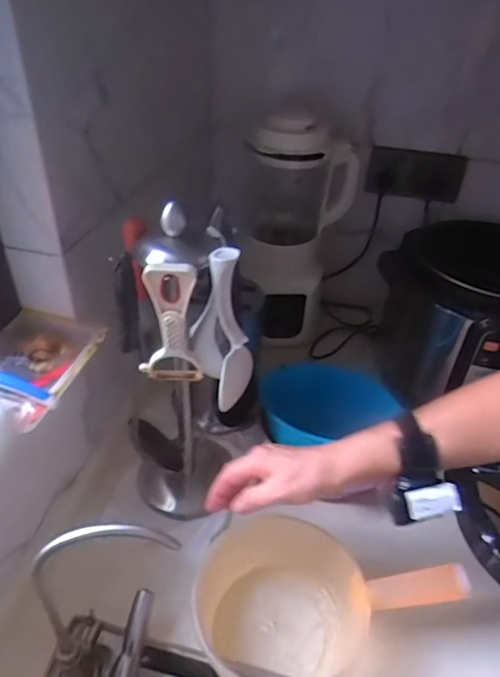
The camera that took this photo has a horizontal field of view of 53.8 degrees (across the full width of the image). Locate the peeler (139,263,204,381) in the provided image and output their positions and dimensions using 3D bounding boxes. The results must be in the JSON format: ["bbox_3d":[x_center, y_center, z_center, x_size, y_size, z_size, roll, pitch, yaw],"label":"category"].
[{"bbox_3d":[-0.081,-0.010,0.499,0.059,0.144,0.013,0,39,-5],"label":"peeler"}]

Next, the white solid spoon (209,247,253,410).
[{"bbox_3d":[-0.019,-0.004,0.529,0.048,0.189,0.034,3,38,-2],"label":"white solid spoon"}]

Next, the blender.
[{"bbox_3d":[0.077,-0.219,0.939,0.212,0.386,0.225,9,39,6],"label":"blender"}]

